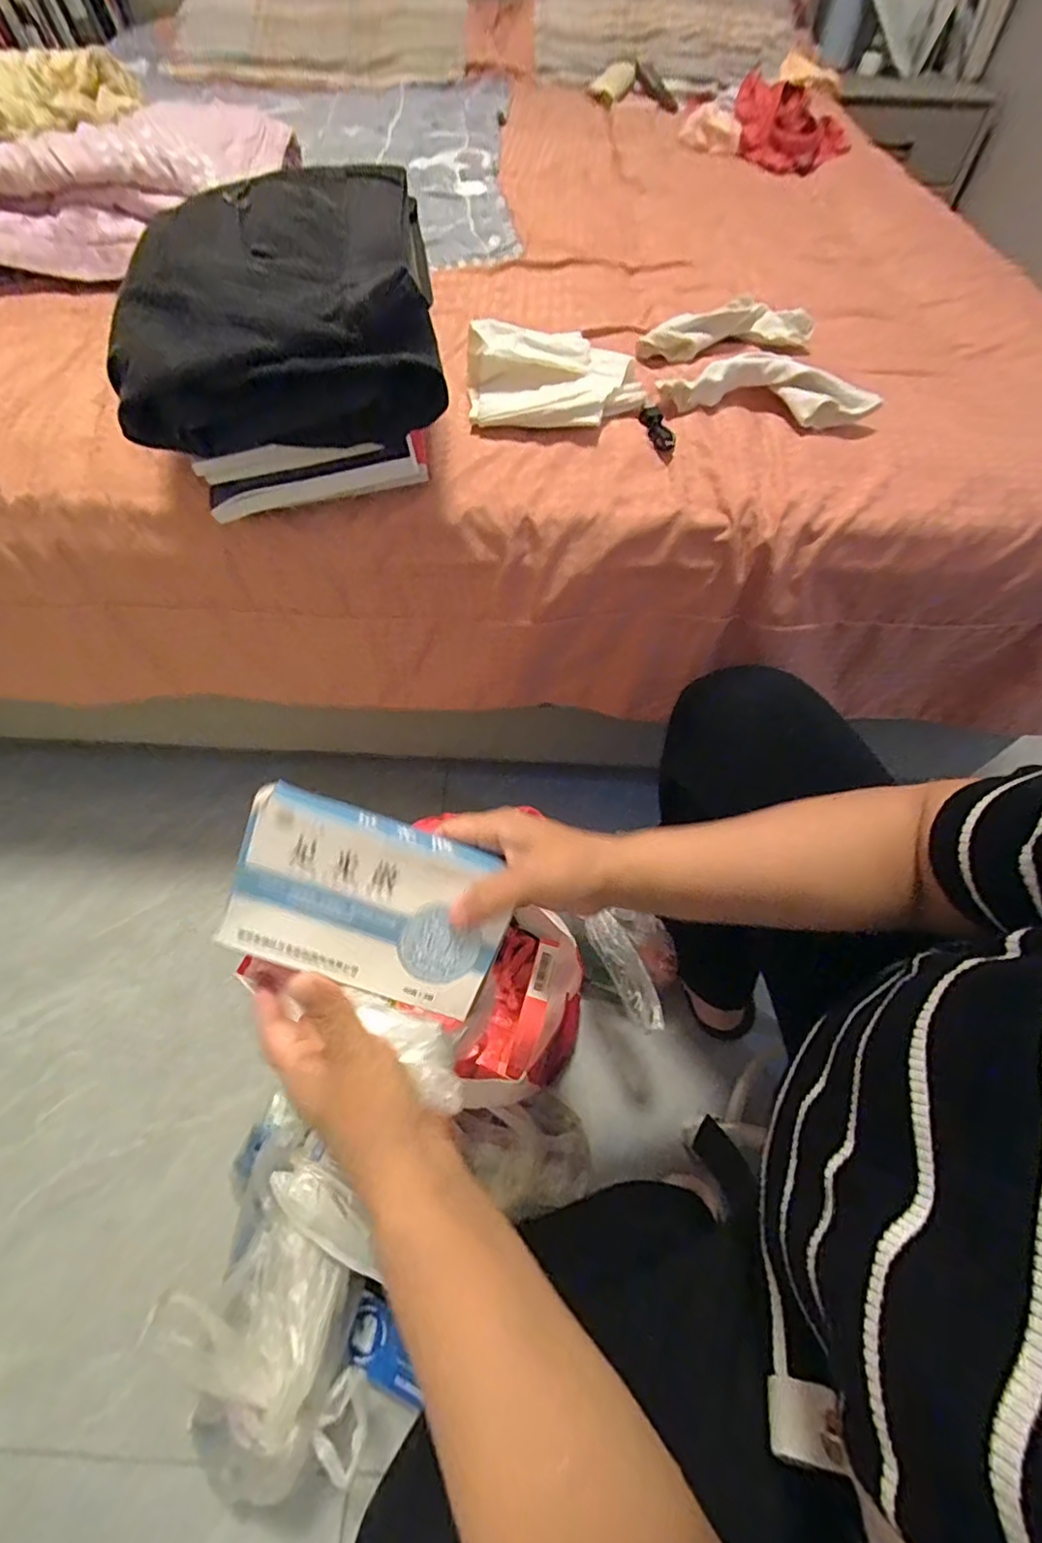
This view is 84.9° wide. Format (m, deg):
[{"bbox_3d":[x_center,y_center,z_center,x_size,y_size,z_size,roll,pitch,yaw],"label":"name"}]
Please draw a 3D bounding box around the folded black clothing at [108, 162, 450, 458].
[{"bbox_3d":[-0.180,-0.353,0.436,0.222,0.109,0.208,-7,58,-5],"label":"folded black clothing"}]

